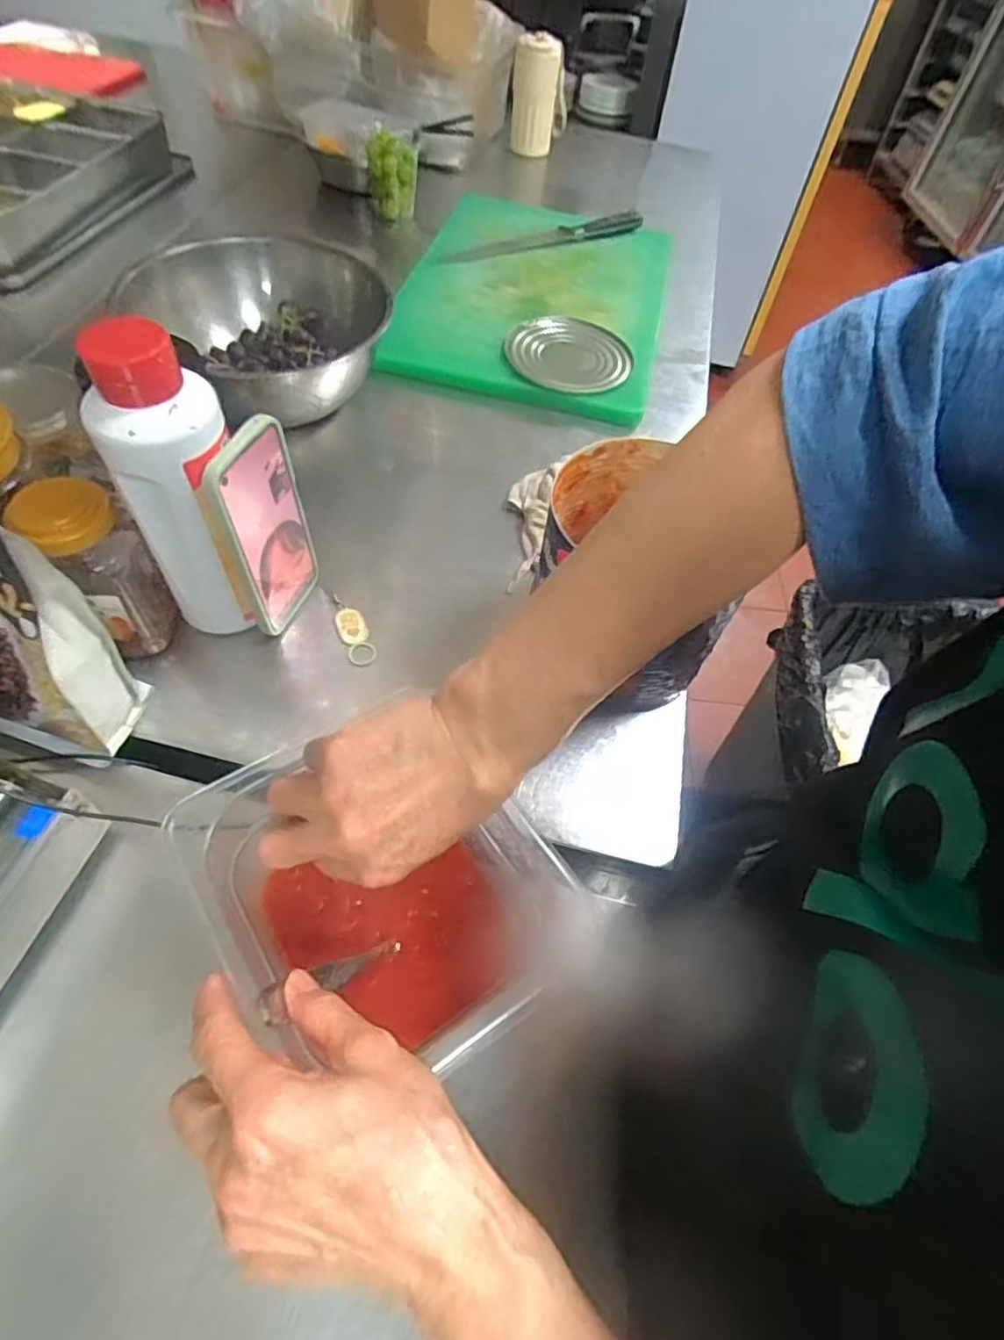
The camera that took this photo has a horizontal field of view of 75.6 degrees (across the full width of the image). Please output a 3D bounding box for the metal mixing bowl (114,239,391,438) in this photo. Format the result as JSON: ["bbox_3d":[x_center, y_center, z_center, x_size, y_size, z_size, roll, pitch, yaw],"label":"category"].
[{"bbox_3d":[-0.245,-0.346,0.671,0.224,0.103,0.224,3,55,-4],"label":"metal mixing bowl"}]

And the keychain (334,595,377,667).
[{"bbox_3d":[-0.128,-0.036,0.554,0.025,0.005,0.080,-16,59,-17],"label":"keychain"}]

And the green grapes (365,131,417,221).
[{"bbox_3d":[-0.164,-0.736,0.968,0.071,0.096,0.044,-10,57,-13],"label":"green grapes"}]

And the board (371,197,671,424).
[{"bbox_3d":[0.046,-0.500,0.863,0.329,0.033,0.449,12,57,4],"label":"board"}]

